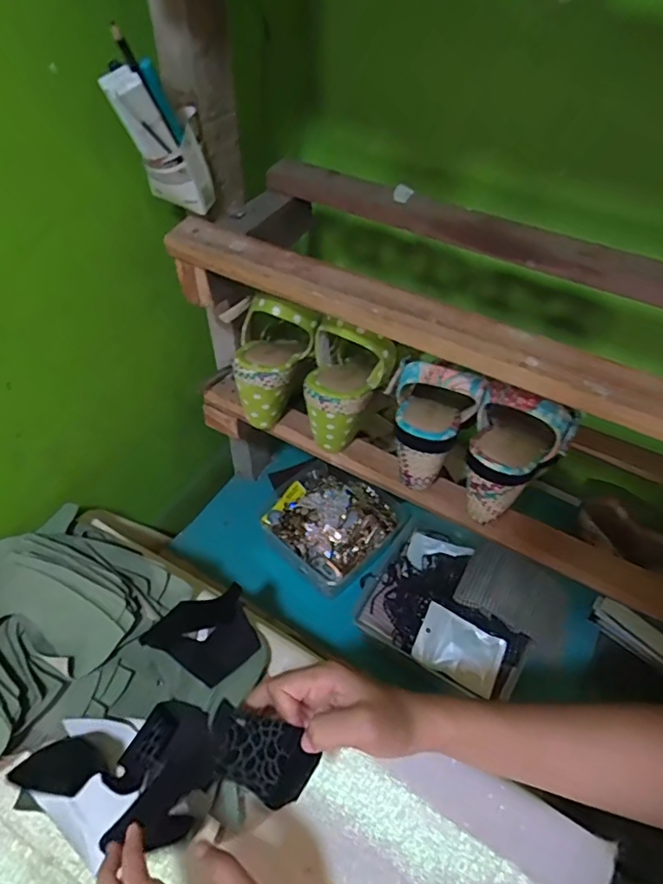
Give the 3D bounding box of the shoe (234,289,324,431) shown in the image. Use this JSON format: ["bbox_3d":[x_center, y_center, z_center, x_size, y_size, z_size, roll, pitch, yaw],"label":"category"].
[{"bbox_3d":[-0.066,-0.079,0.553,0.076,0.144,0.073,30,26,23],"label":"shoe"}]

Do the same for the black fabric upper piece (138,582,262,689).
[{"bbox_3d":[-0.117,0.190,0.532,0.099,0.020,0.087,-34,57,-29],"label":"black fabric upper piece"}]

